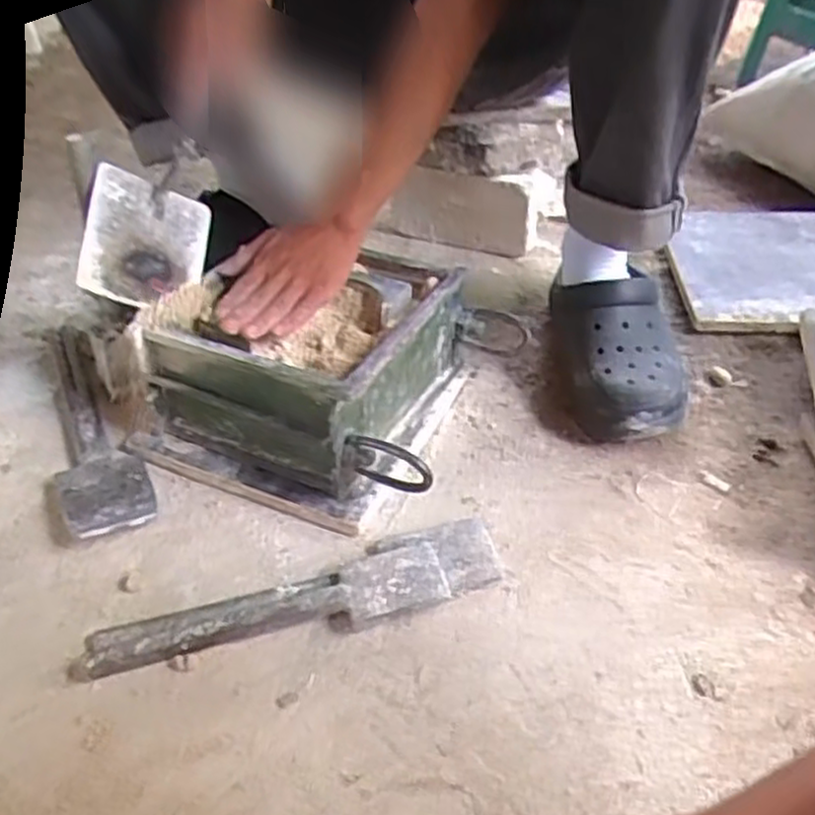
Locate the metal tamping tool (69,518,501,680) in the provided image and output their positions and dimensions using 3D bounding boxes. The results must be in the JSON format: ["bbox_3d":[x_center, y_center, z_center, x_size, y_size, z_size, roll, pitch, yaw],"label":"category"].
[{"bbox_3d":[-0.087,0.157,0.617,0.330,0.024,0.066,-14,44,-13],"label":"metal tamping tool"}]

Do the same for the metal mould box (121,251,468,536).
[{"bbox_3d":[-0.095,-0.036,0.739,0.285,0.139,0.239,14,45,15],"label":"metal mould box"}]

